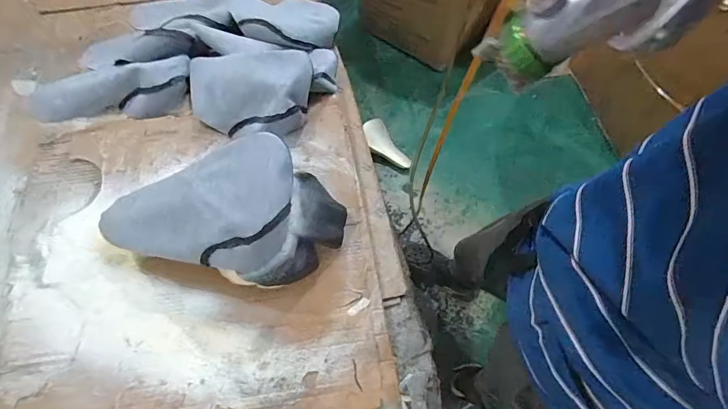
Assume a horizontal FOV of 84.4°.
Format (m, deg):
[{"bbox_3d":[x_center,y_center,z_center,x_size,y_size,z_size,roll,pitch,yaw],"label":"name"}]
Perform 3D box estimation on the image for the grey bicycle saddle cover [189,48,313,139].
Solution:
[{"bbox_3d":[-0.220,-0.212,0.721,0.243,0.079,0.180,12,65,5],"label":"grey bicycle saddle cover"}]

